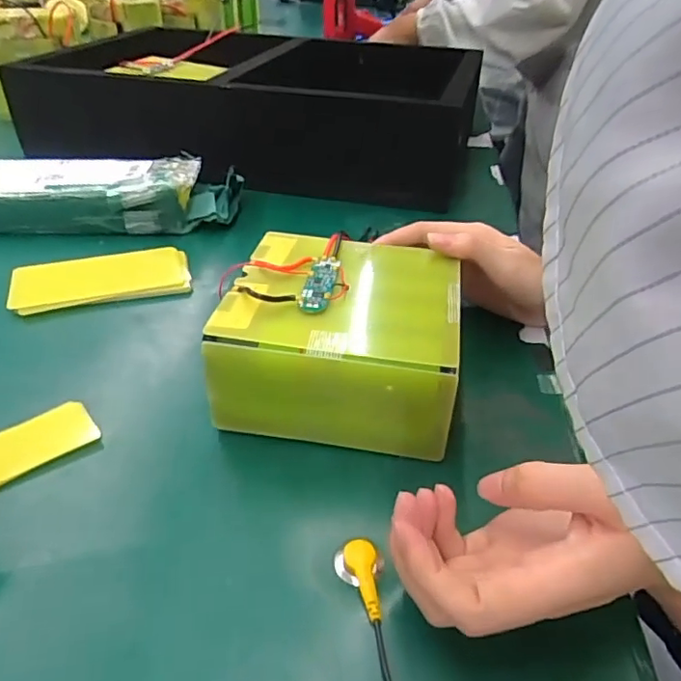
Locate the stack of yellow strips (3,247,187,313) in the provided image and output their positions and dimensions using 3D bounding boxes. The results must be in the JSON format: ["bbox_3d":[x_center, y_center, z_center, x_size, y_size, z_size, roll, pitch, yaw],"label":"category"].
[{"bbox_3d":[-0.205,-0.055,0.485,0.141,0.010,0.075,-11,38,-17],"label":"stack of yellow strips"}]

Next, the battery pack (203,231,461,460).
[{"bbox_3d":[0.003,-0.004,0.370,0.141,0.071,0.148,7,37,7],"label":"battery pack"}]

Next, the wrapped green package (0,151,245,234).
[{"bbox_3d":[-0.254,-0.156,0.587,0.292,0.049,0.105,-1,37,-4],"label":"wrapped green package"}]

